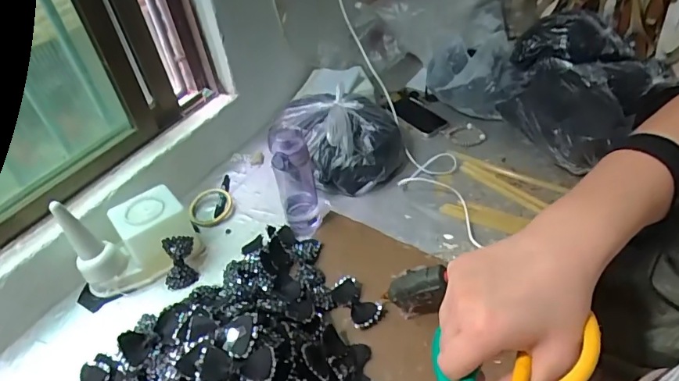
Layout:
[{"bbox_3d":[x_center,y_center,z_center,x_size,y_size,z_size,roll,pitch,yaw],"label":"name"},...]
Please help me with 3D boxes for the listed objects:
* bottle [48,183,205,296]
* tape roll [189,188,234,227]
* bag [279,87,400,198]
[{"bbox_3d":[-0.371,0.083,0.831,0.202,0.161,0.100,-25,45,-17],"label":"bottle"},{"bbox_3d":[-0.271,0.034,0.974,0.092,0.022,0.091,-4,43,4],"label":"tape roll"},{"bbox_3d":[0.014,-0.117,1.023,0.228,0.146,0.240,-16,43,-9],"label":"bag"}]

